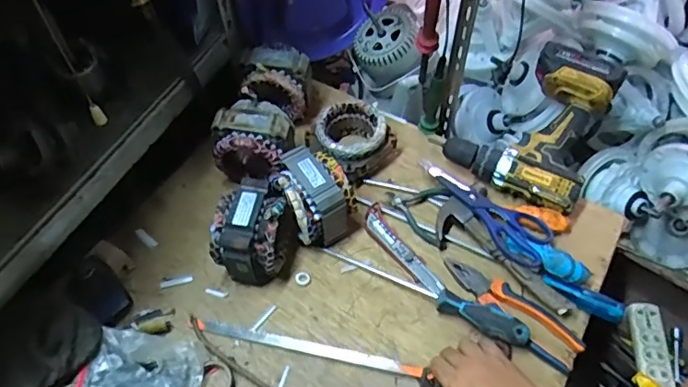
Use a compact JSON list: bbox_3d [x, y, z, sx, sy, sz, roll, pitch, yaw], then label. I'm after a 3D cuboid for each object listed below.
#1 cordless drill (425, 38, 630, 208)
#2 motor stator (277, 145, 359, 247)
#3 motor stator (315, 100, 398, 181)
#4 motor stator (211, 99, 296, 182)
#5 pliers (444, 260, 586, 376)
[{"bbox_3d":[0.266,-0.104,0.766,0.191,0.066,0.216,22,90,18],"label":"cordless drill"},{"bbox_3d":[-0.039,0.008,0.715,0.086,0.110,0.102,-26,60,-16],"label":"motor stator"},{"bbox_3d":[0.011,-0.078,0.793,0.096,0.070,0.103,0,56,1],"label":"motor stator"},{"bbox_3d":[-0.123,-0.072,0.759,0.107,0.093,0.085,12,57,9],"label":"motor stator"},{"bbox_3d":[0.206,0.142,0.667,0.185,0.015,0.052,39,65,23],"label":"pliers"}]

